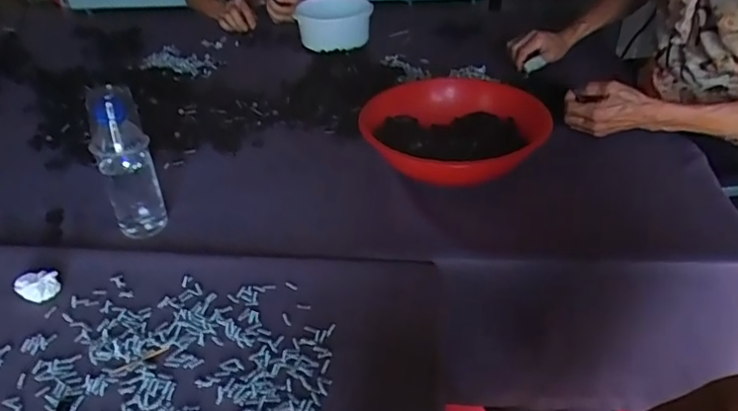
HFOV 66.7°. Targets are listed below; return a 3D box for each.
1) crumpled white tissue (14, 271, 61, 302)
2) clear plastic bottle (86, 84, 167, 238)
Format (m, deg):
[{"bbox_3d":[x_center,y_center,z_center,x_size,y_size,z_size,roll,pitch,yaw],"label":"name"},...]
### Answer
[{"bbox_3d":[-0.347,0.084,0.589,0.039,0.021,0.028,-23,41,-27],"label":"crumpled white tissue"},{"bbox_3d":[-0.288,-0.053,0.666,0.059,0.179,0.061,-13,38,-16],"label":"clear plastic bottle"}]

